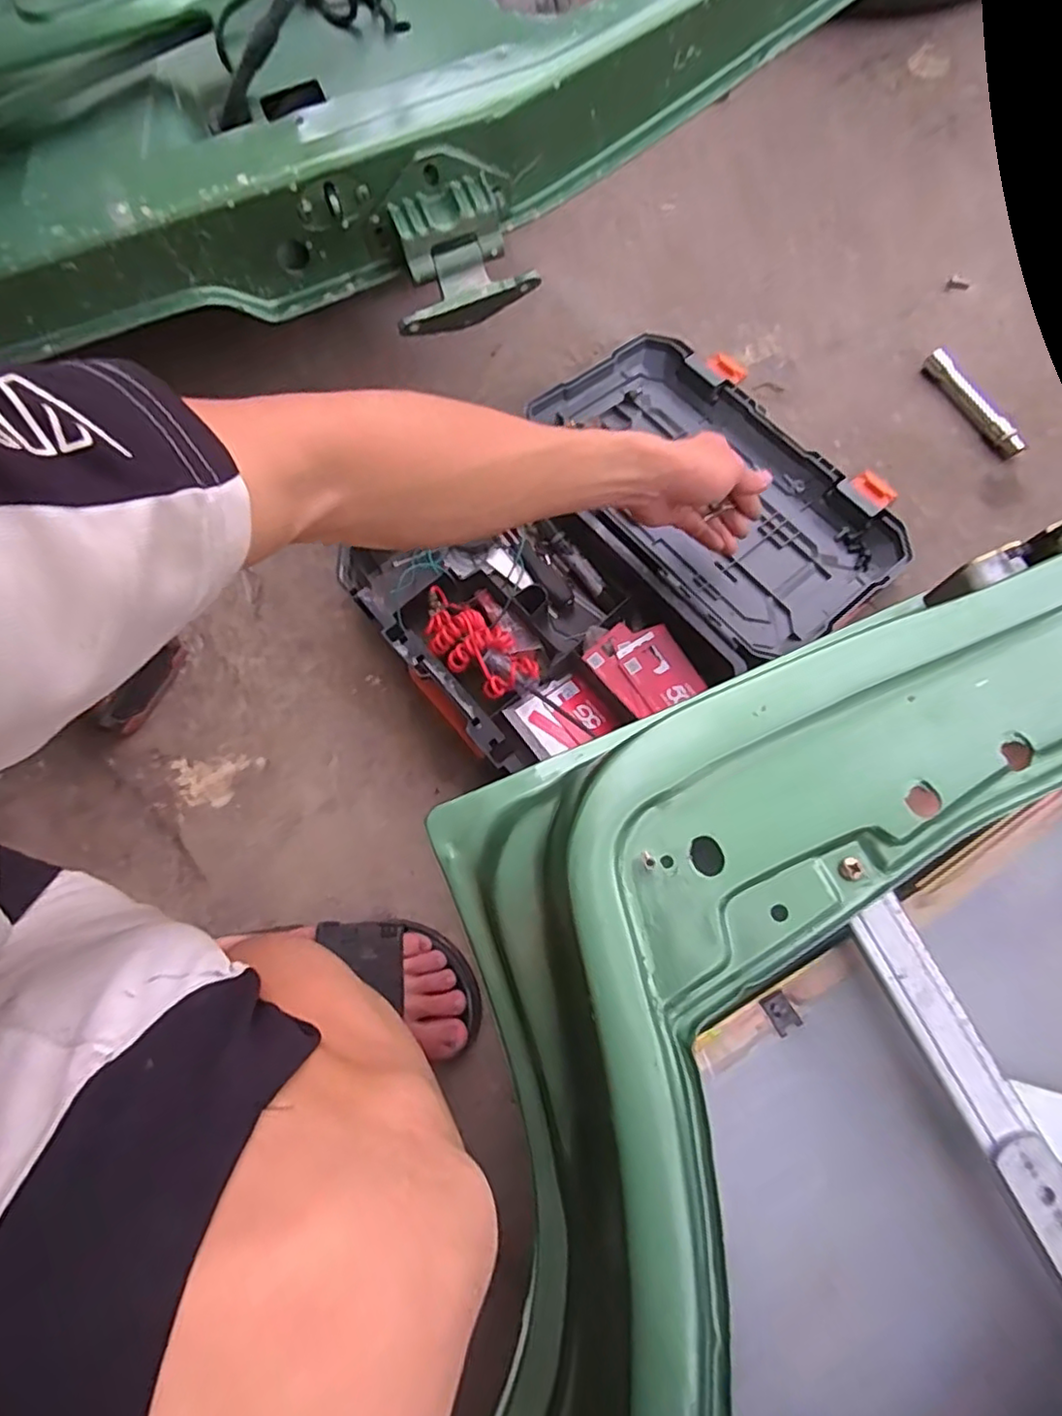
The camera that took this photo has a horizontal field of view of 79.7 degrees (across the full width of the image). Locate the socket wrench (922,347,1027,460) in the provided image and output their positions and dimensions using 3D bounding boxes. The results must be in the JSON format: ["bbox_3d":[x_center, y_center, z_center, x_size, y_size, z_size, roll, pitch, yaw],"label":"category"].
[{"bbox_3d":[0.488,-0.337,0.701,0.023,0.019,0.147,-28,75,-3],"label":"socket wrench"}]

